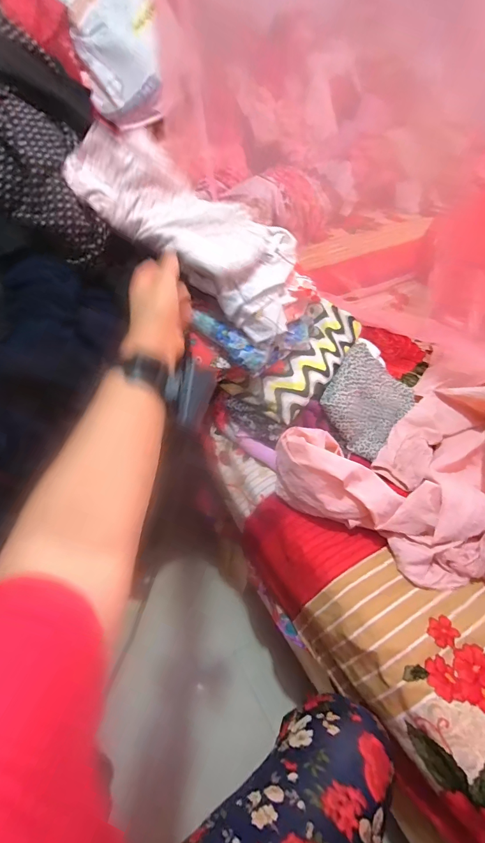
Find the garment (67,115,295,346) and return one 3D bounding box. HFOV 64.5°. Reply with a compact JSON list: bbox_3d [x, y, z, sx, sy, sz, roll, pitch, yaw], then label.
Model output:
[{"bbox_3d":[-0.065,-0.303,0.602,0.383,0.089,0.164,38,52,-4],"label":"garment"}]

